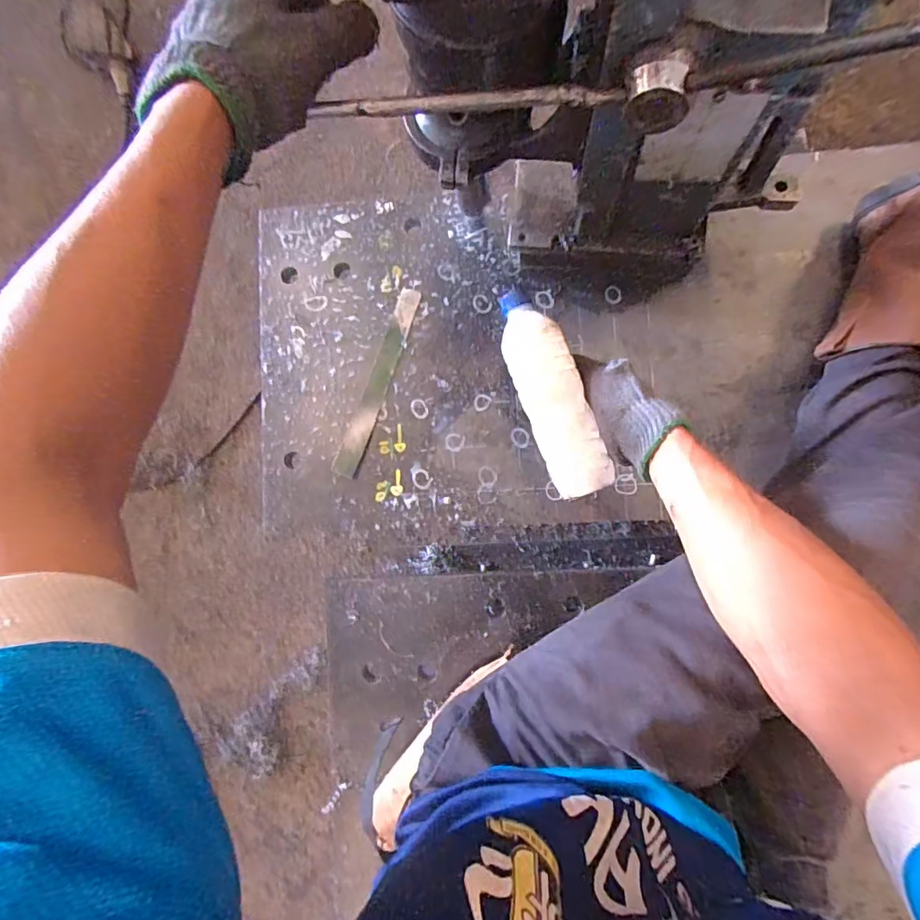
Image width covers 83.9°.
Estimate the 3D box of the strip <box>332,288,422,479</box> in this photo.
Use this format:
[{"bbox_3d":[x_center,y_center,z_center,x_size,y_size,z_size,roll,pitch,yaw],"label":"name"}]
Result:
[{"bbox_3d":[-0.117,-0.111,0.730,0.034,0.005,0.279,21,88,7],"label":"strip"}]

